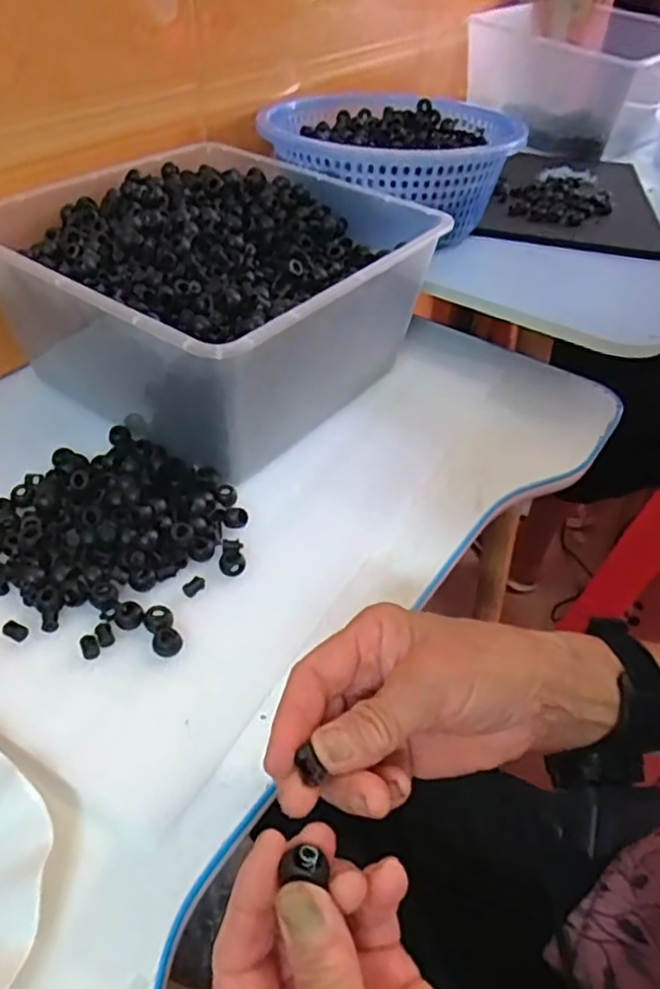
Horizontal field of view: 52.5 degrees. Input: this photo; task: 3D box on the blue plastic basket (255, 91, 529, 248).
[{"bbox_3d":[0.060,-0.368,0.734,0.257,0.091,0.272,2,43,-2],"label":"blue plastic basket"}]

